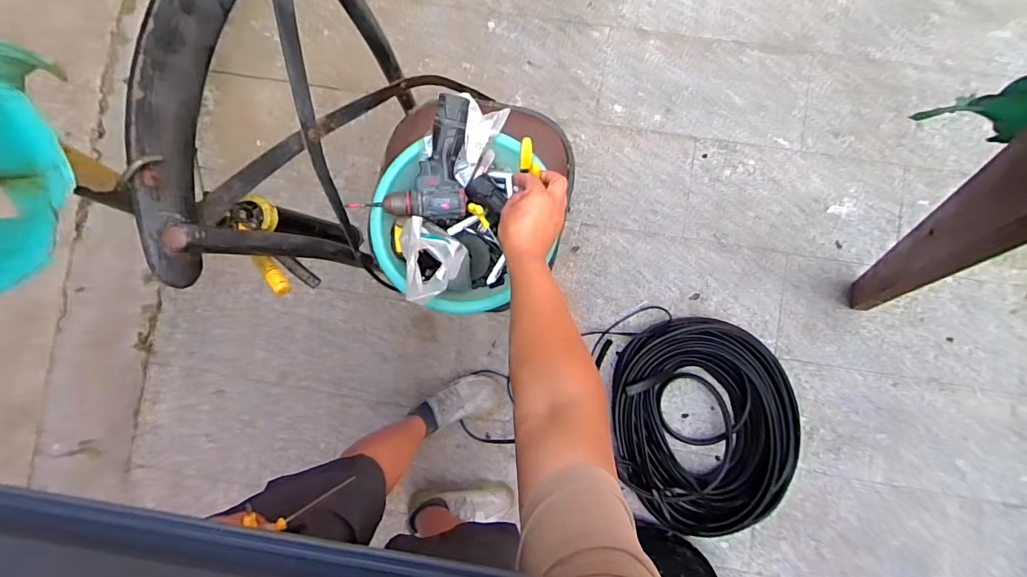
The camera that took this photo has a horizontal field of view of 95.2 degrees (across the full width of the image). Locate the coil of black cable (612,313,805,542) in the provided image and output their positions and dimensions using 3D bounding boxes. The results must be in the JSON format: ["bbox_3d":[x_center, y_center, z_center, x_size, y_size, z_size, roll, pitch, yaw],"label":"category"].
[{"bbox_3d":[0.545,0.372,1.295,0.521,0.064,0.566,0,87,-2],"label":"coil of black cable"}]

